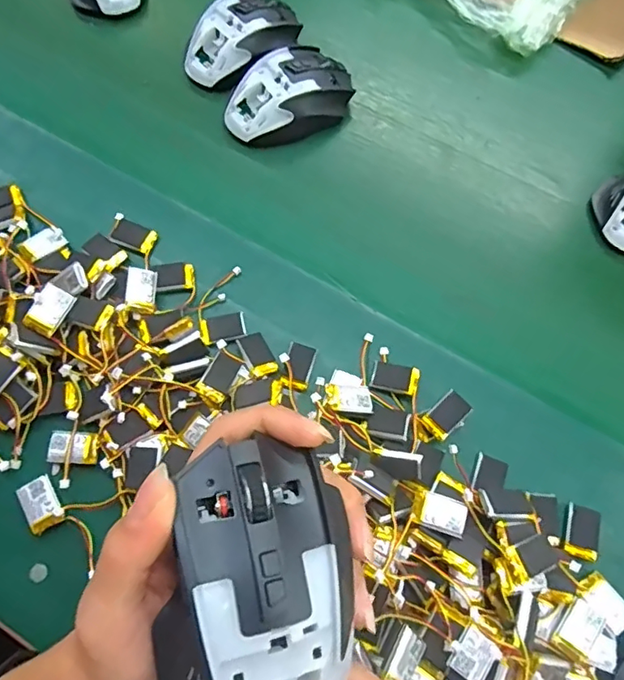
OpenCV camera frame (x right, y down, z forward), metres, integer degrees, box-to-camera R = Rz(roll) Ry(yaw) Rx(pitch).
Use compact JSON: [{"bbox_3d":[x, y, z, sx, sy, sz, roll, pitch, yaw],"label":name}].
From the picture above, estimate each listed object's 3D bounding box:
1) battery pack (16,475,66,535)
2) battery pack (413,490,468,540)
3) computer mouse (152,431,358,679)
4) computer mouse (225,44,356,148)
[{"bbox_3d":[-0.172,0.105,0.336,0.022,0.008,0.032,-32,72,-14],"label":"battery pack"},{"bbox_3d":[0.077,0.104,0.316,0.030,0.004,0.020,19,69,8],"label":"battery pack"},{"bbox_3d":[-0.020,0.094,0.192,0.064,0.041,0.106,0,68,-2],"label":"computer mouse"},{"bbox_3d":[-0.019,-0.210,0.458,0.114,0.042,0.073,-35,72,-15],"label":"computer mouse"}]

